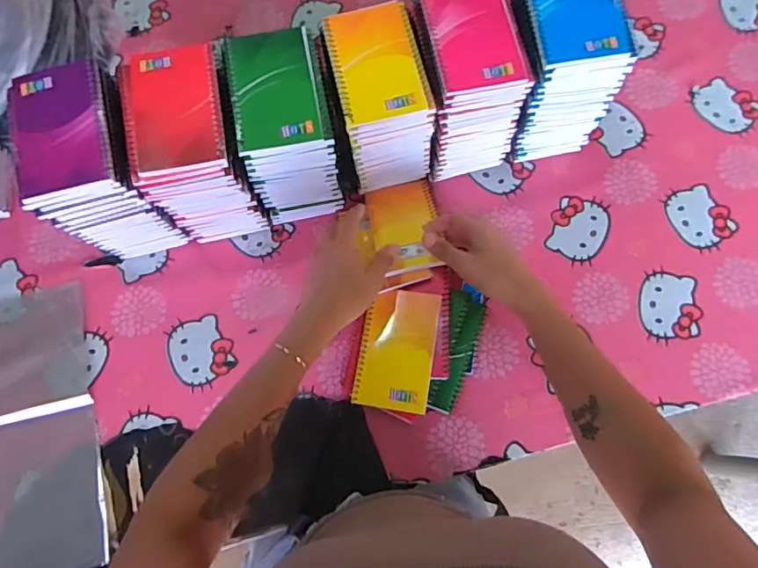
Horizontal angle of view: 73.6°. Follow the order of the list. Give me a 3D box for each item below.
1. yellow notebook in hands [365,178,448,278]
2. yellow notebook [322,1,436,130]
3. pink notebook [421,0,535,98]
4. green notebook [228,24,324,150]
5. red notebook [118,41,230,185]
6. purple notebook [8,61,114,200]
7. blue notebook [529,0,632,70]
[{"bbox_3d":[0.031,-0.067,0.612,0.080,0.016,0.151,-7,49,0],"label":"yellow notebook in hands"},{"bbox_3d":[-0.001,-0.221,0.507,0.087,0.017,0.122,-13,76,-2],"label":"yellow notebook"},{"bbox_3d":[0.094,-0.252,0.504,0.085,0.009,0.131,-11,76,-2],"label":"pink notebook"},{"bbox_3d":[-0.103,-0.196,0.493,0.080,0.012,0.130,-10,74,-1],"label":"green notebook"},{"bbox_3d":[-0.198,-0.167,0.484,0.090,0.016,0.135,-12,76,-2],"label":"red notebook"},{"bbox_3d":[-0.297,-0.145,0.471,0.084,0.015,0.124,-17,76,-3],"label":"purple notebook"},{"bbox_3d":[0.189,-0.276,0.496,0.081,0.011,0.128,-8,76,-1],"label":"blue notebook"}]

